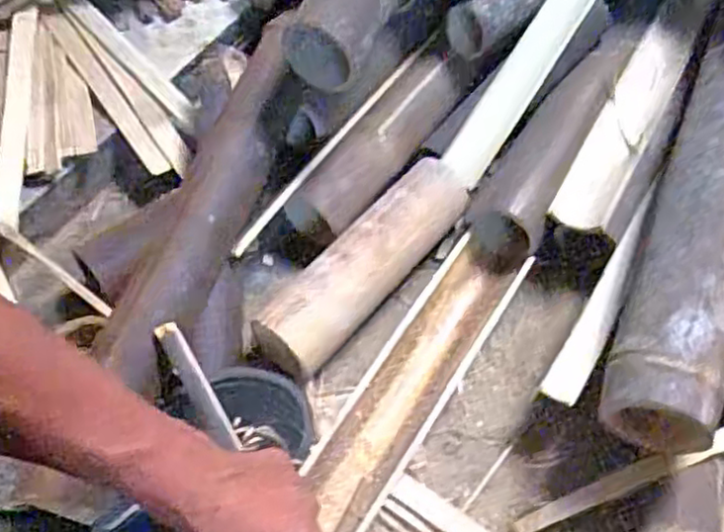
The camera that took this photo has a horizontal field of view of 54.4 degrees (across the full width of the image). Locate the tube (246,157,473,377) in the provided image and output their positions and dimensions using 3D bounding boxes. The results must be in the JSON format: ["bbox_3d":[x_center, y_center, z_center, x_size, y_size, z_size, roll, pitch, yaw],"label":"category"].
[{"bbox_3d":[0.004,-0.006,0.658,0.071,0.052,0.252,36,64,17],"label":"tube"}]

